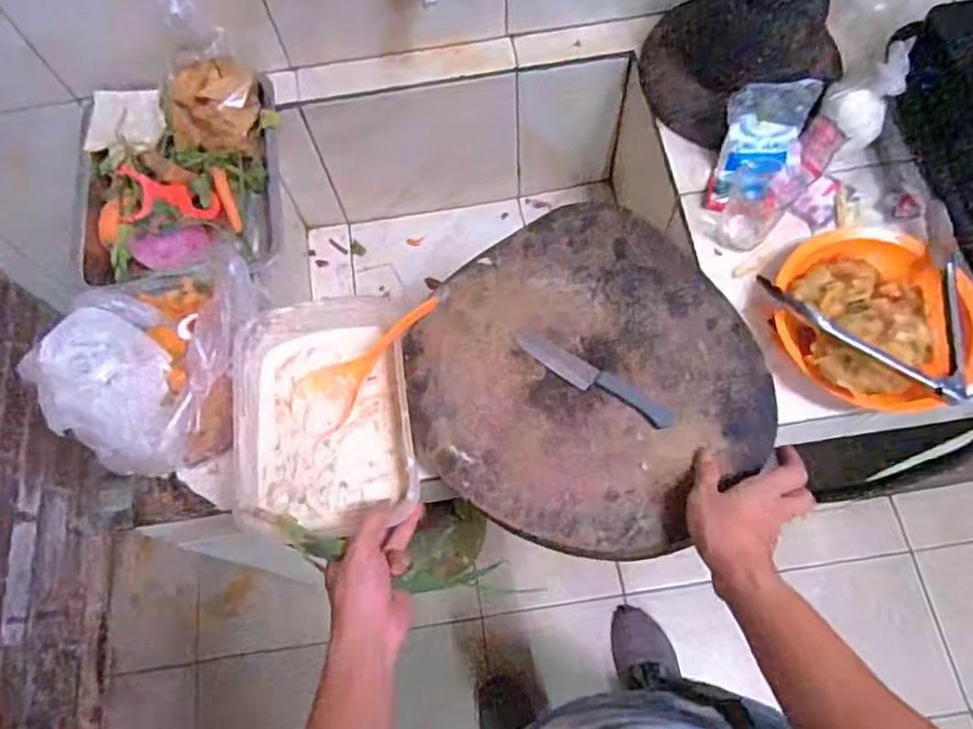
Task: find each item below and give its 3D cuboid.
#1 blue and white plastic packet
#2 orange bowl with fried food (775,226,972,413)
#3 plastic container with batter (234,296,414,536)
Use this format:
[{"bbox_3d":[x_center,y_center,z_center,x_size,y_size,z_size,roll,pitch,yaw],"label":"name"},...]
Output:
[{"bbox_3d":[0.320,-0.253,0.763,0.090,0.021,0.126,4,109,9],"label":"blue and white plastic packet"},{"bbox_3d":[0.402,-0.048,0.690,0.190,0.068,0.199,-1,67,2],"label":"orange bowl with fried food"},{"bbox_3d":[-0.166,0.040,0.687,0.172,0.058,0.246,-10,67,-1],"label":"plastic container with batter"}]

